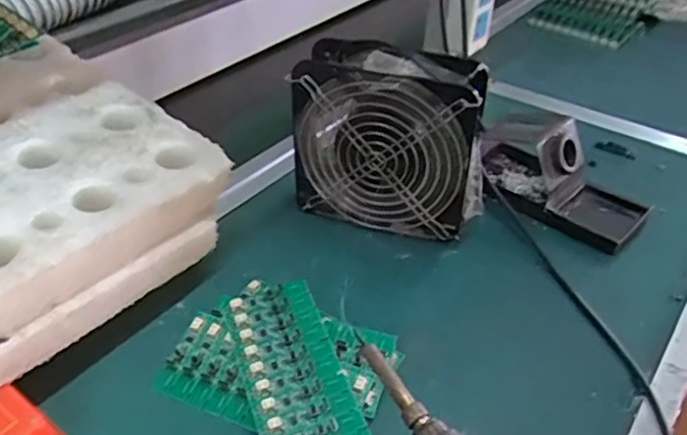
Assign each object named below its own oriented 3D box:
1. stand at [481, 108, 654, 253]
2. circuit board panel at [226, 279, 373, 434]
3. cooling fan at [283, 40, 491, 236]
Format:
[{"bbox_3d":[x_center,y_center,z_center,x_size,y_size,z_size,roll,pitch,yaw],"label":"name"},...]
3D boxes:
[{"bbox_3d":[0.195,-0.042,0.582,0.162,0.066,0.085,33,48,28],"label":"stand"},{"bbox_3d":[-0.035,0.101,0.422,0.064,0.008,0.138,-18,48,-12],"label":"circuit board panel"},{"bbox_3d":[0.038,-0.068,0.540,0.157,0.150,0.060,15,42,11],"label":"cooling fan"}]

